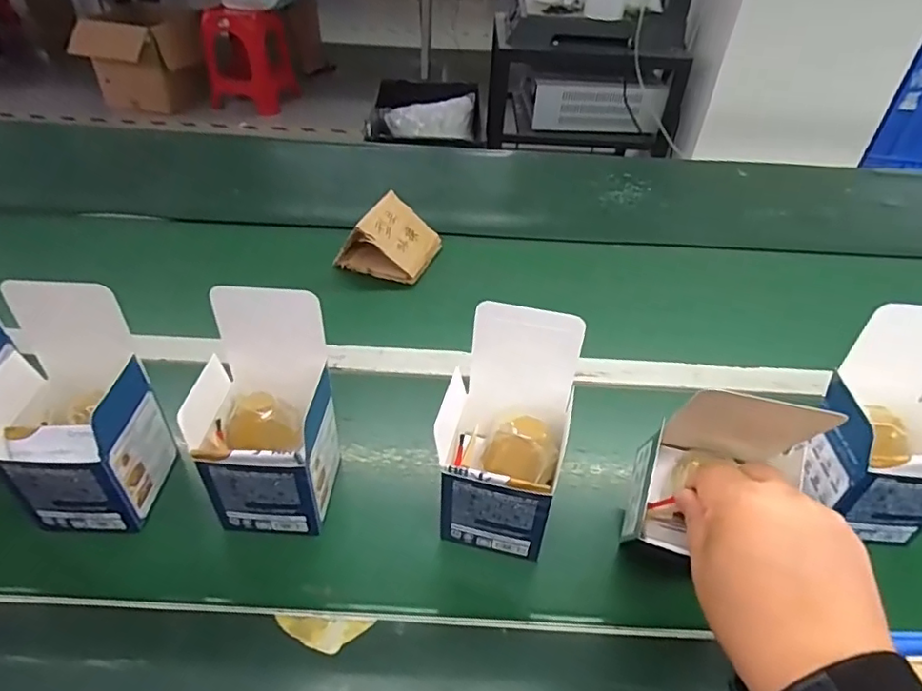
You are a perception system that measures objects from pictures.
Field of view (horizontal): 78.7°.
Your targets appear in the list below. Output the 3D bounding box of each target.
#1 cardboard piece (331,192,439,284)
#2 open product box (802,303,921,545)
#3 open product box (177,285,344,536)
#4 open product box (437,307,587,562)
[{"bbox_3d":[-0.095,-0.148,0.751,0.113,0.067,0.097,16,43,15],"label":"cardboard piece"},{"bbox_3d":[0.348,0.062,0.443,0.105,0.156,0.106,5,41,3],"label":"open product box"},{"bbox_3d":[-0.151,0.053,0.431,0.089,0.171,0.092,5,41,3],"label":"open product box"},{"bbox_3d":[0.032,0.070,0.430,0.091,0.176,0.092,12,42,11],"label":"open product box"}]

